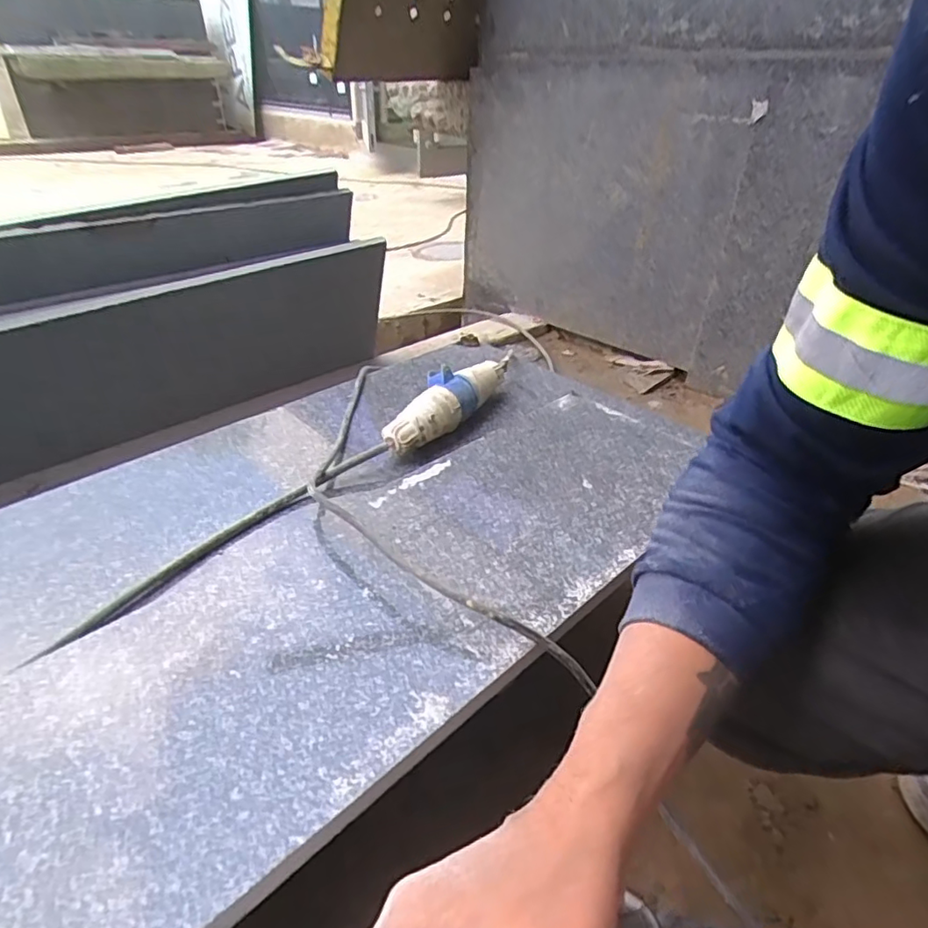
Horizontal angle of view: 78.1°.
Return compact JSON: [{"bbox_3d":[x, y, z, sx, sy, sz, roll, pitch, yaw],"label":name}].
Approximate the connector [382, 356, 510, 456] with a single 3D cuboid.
[{"bbox_3d":[-0.012,-0.074,0.647,0.054,0.053,0.227,22,40,25],"label":"connector"}]

